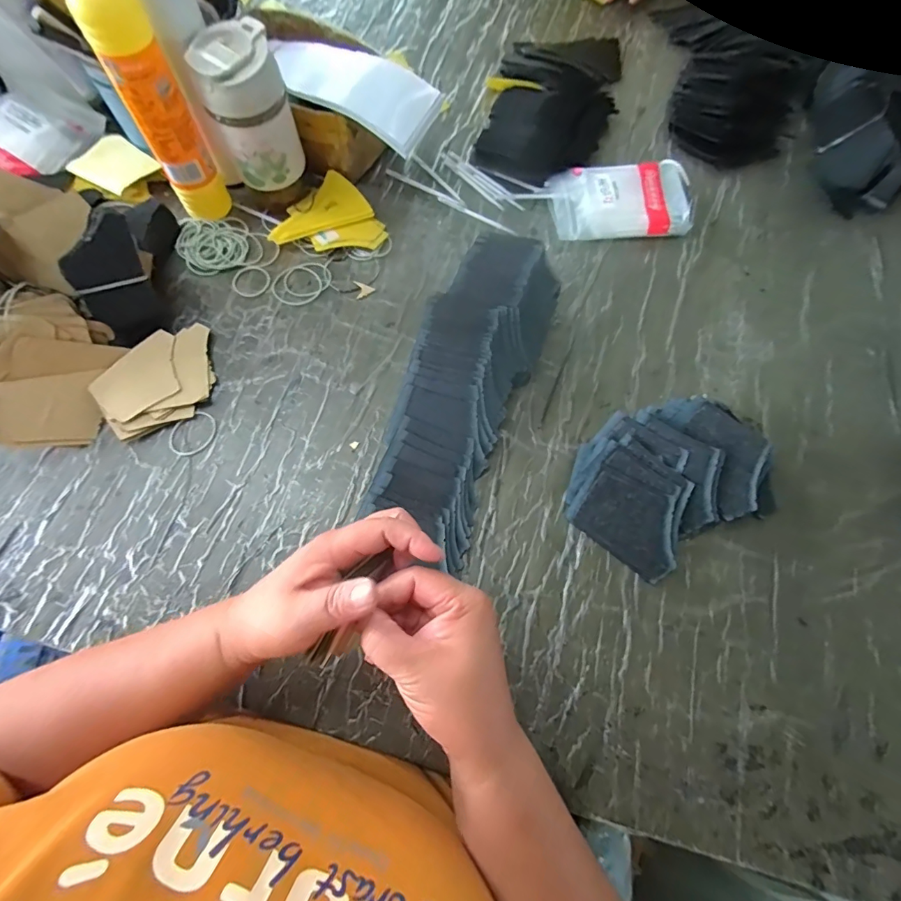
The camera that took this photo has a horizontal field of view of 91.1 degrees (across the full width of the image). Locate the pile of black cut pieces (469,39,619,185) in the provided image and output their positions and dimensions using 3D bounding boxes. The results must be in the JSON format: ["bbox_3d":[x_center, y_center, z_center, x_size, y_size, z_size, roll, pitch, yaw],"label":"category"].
[{"bbox_3d":[0.145,-0.498,0.610,0.168,0.041,0.307,16,70,4],"label":"pile of black cut pieces"}]

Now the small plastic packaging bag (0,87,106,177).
[{"bbox_3d":[-0.509,-0.386,0.534,0.114,0.034,0.115,24,70,6],"label":"small plastic packaging bag"}]

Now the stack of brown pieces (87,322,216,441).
[{"bbox_3d":[-0.297,-0.073,0.455,0.120,0.022,0.091,-37,75,-14],"label":"stack of brown pieces"}]

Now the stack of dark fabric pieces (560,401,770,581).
[{"bbox_3d":[0.211,0.026,0.426,0.191,0.049,0.141,-26,73,-11],"label":"stack of dark fabric pieces"}]

